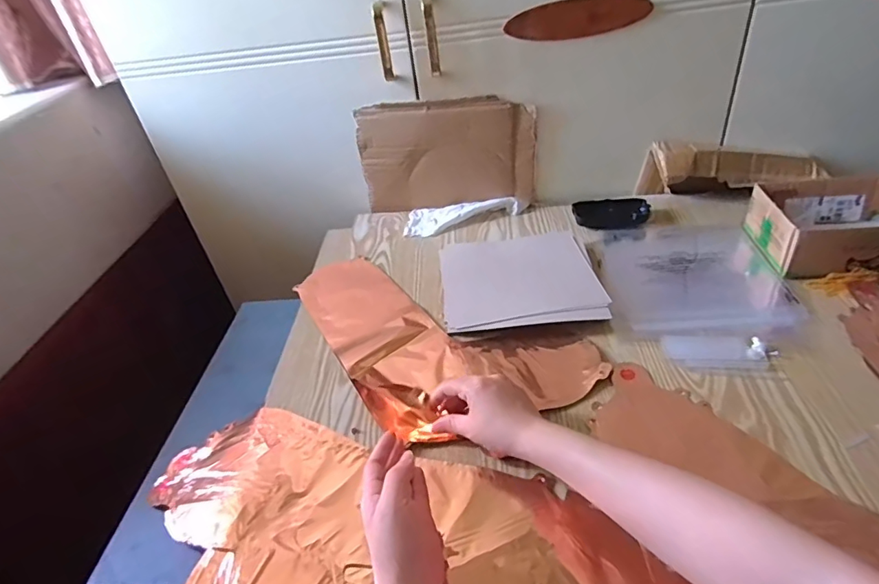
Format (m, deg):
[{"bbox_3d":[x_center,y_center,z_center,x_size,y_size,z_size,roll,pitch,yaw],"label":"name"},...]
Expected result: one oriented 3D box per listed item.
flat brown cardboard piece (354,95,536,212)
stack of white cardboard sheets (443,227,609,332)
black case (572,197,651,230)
[{"bbox_3d":[0.012,-0.215,0.808,0.275,0.168,0.028,-2,40,7],"label":"flat brown cardboard piece"},{"bbox_3d":[0.104,-0.022,0.680,0.196,0.018,0.189,-5,39,4],"label":"stack of white cardboard sheets"},{"bbox_3d":[0.267,-0.124,0.792,0.110,0.024,0.056,-5,39,3],"label":"black case"}]

